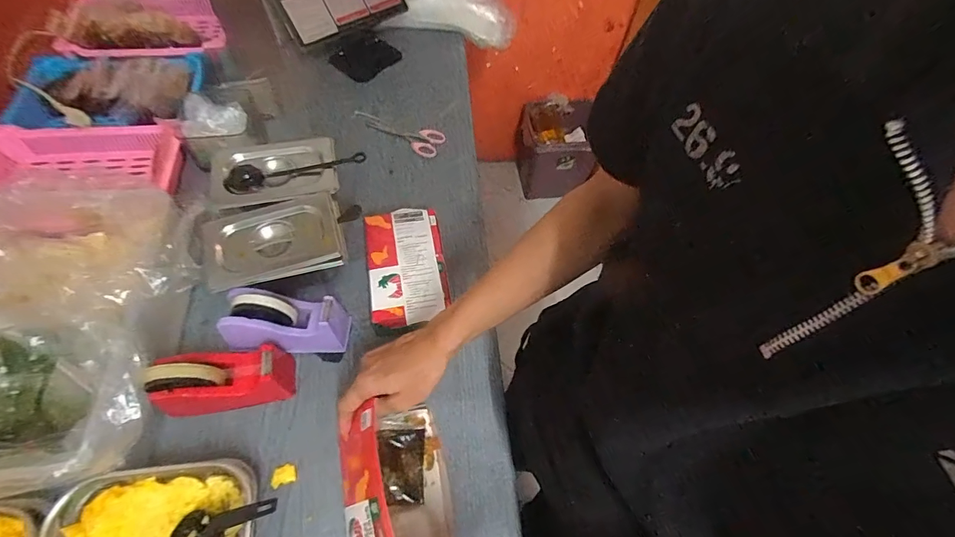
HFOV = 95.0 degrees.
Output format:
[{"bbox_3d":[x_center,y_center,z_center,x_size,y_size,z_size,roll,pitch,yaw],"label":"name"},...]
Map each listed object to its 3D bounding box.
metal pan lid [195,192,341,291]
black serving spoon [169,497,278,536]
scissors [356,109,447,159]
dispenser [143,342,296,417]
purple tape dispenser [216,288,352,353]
[{"bbox_3d":[-0.286,-0.040,0.606,0.180,0.012,0.122,-14,63,-10],"label":"metal pan lid"},{"bbox_3d":[-0.290,0.292,0.489,0.133,0.038,0.059,-24,64,7],"label":"black serving spoon"},{"bbox_3d":[-0.160,-0.263,0.850,0.187,0.014,0.073,16,62,5],"label":"scissors"},{"bbox_3d":[-0.327,0.141,0.561,0.150,0.105,0.068,-10,63,-8],"label":"dispenser"},{"bbox_3d":[-0.259,0.073,0.602,0.146,0.091,0.067,-2,62,-4],"label":"purple tape dispenser"}]

